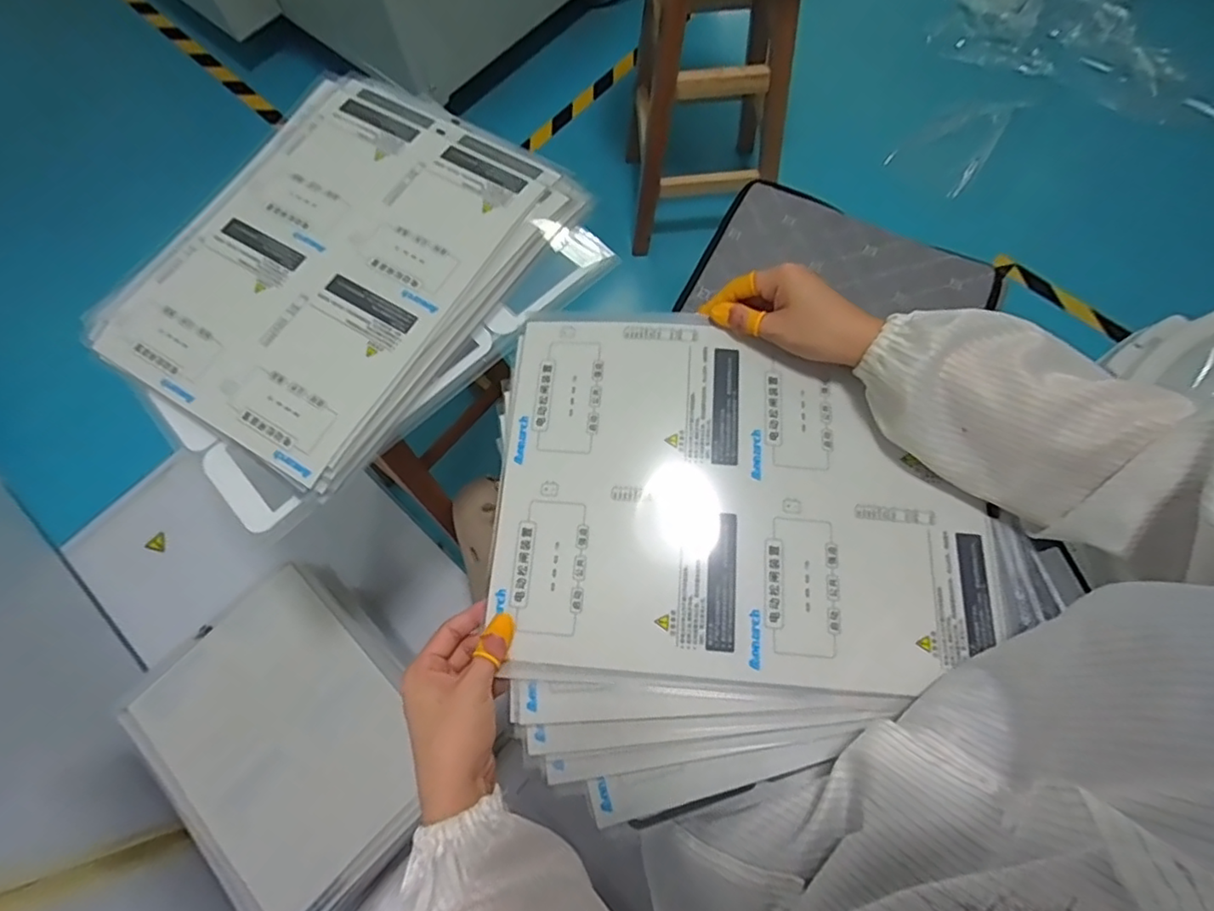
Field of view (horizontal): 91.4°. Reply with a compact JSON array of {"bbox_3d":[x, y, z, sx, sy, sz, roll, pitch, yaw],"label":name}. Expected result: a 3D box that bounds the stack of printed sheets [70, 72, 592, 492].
[{"bbox_3d":[-0.264,-0.199,0.585,0.322,0.020,0.399,33,75,12],"label":"stack of printed sheets"}]

